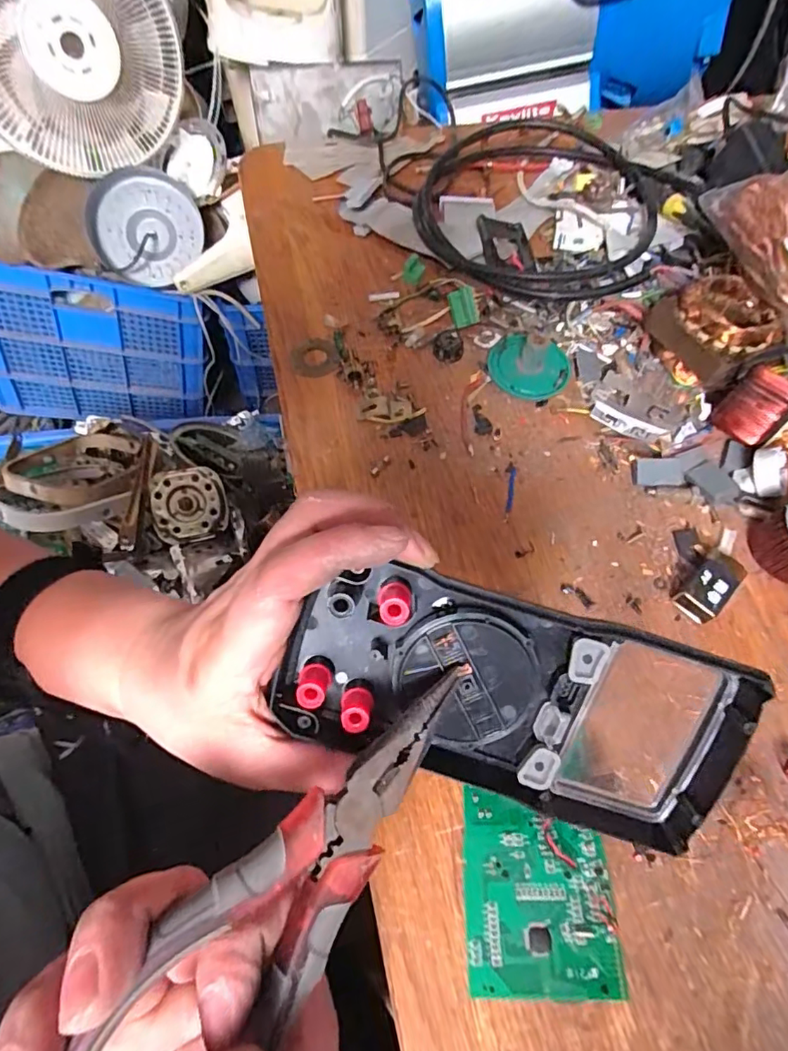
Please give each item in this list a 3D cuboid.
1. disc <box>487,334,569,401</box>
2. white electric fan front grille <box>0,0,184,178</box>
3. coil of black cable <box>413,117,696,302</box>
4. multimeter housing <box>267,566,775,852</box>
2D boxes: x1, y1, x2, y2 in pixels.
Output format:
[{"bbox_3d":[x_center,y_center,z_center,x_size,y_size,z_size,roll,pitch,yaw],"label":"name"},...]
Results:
[{"bbox_3d":[0.112,-0.138,0.442,0.068,0.031,0.064,19,63,10],"label":"disc"},{"bbox_3d":[-0.468,-0.673,0.759,0.321,0.281,0.085,-22,64,-14],"label":"white electric fan front grille"},{"bbox_3d":[0.142,-0.316,0.530,0.247,0.034,0.246,0,62,1],"label":"coil of black cable"},{"bbox_3d":[0.048,0.072,0.208,0.181,0.025,0.081,16,101,-3],"label":"multimeter housing"}]

